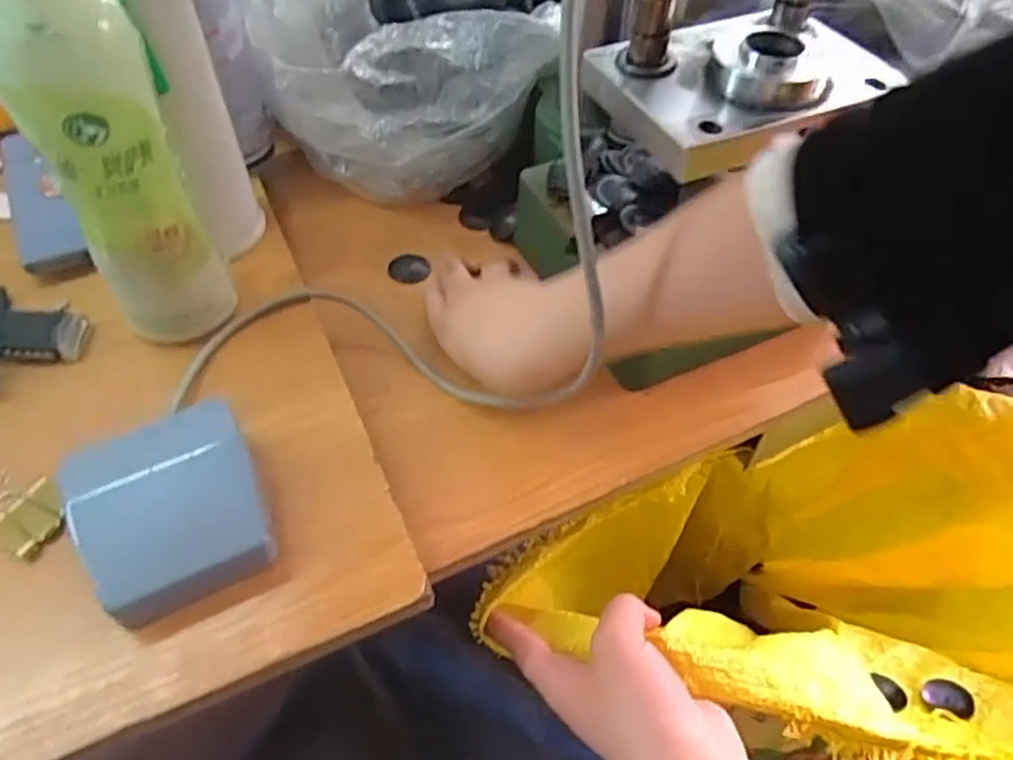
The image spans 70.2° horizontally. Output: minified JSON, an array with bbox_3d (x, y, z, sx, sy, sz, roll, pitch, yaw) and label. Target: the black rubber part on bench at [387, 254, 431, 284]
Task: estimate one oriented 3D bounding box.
[{"bbox_3d":[-0.067,-0.075,0.492,0.028,0.004,0.028,0,51,-1],"label":"black rubber part on bench"}]

